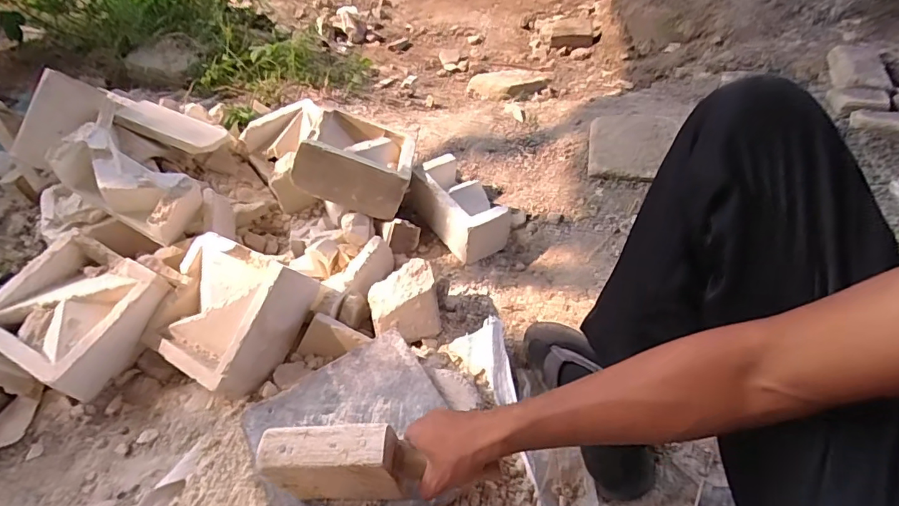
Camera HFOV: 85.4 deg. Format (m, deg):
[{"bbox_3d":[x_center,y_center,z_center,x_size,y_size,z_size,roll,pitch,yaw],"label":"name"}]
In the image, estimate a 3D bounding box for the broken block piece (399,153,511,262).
[{"bbox_3d":[0.013,-0.092,0.951,0.119,0.107,0.215,-33,57,-26],"label":"broken block piece"}]

